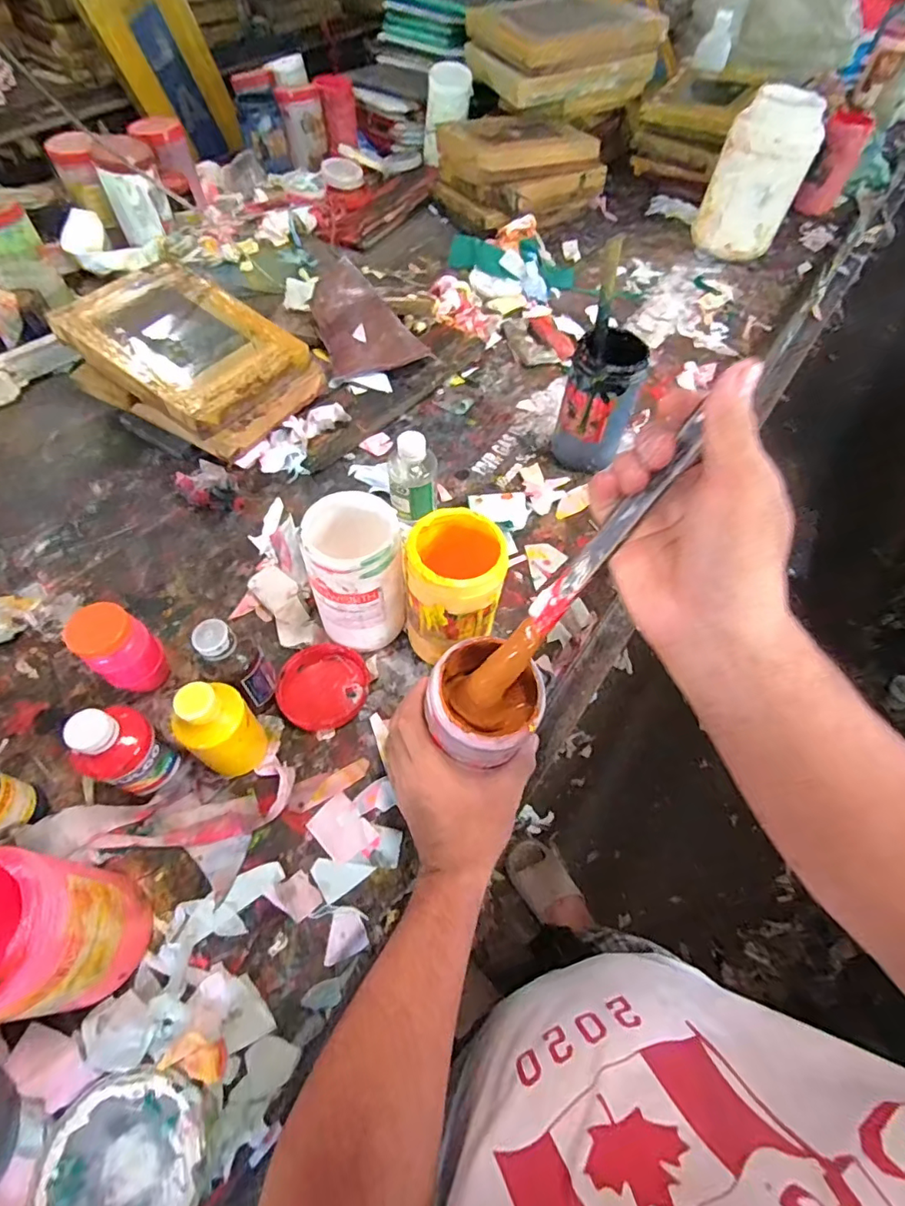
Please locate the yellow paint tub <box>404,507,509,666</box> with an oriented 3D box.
[{"bbox_3d":[0.000,-0.010,0.546,0.090,0.172,0.096,2,59,-3],"label":"yellow paint tub"}]

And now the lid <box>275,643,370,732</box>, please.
[{"bbox_3d":[-0.139,0.090,0.576,0.095,0.015,0.092,2,59,-3],"label":"lid"}]

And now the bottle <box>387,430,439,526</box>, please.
[{"bbox_3d":[-0.049,-0.148,0.657,0.061,0.123,0.053,-2,59,-4],"label":"bottle"}]

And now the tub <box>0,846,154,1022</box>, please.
[{"bbox_3d":[-0.298,0.239,0.384,0.095,0.173,0.089,2,59,-3],"label":"tub"}]

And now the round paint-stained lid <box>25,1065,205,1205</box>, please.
[{"bbox_3d":[-0.237,0.407,0.377,0.113,0.011,0.110,2,59,-3],"label":"round paint-stained lid"}]

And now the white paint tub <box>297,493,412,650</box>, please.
[{"bbox_3d":[-0.098,-0.027,0.549,0.092,0.170,0.090,2,59,-3],"label":"white paint tub"}]

